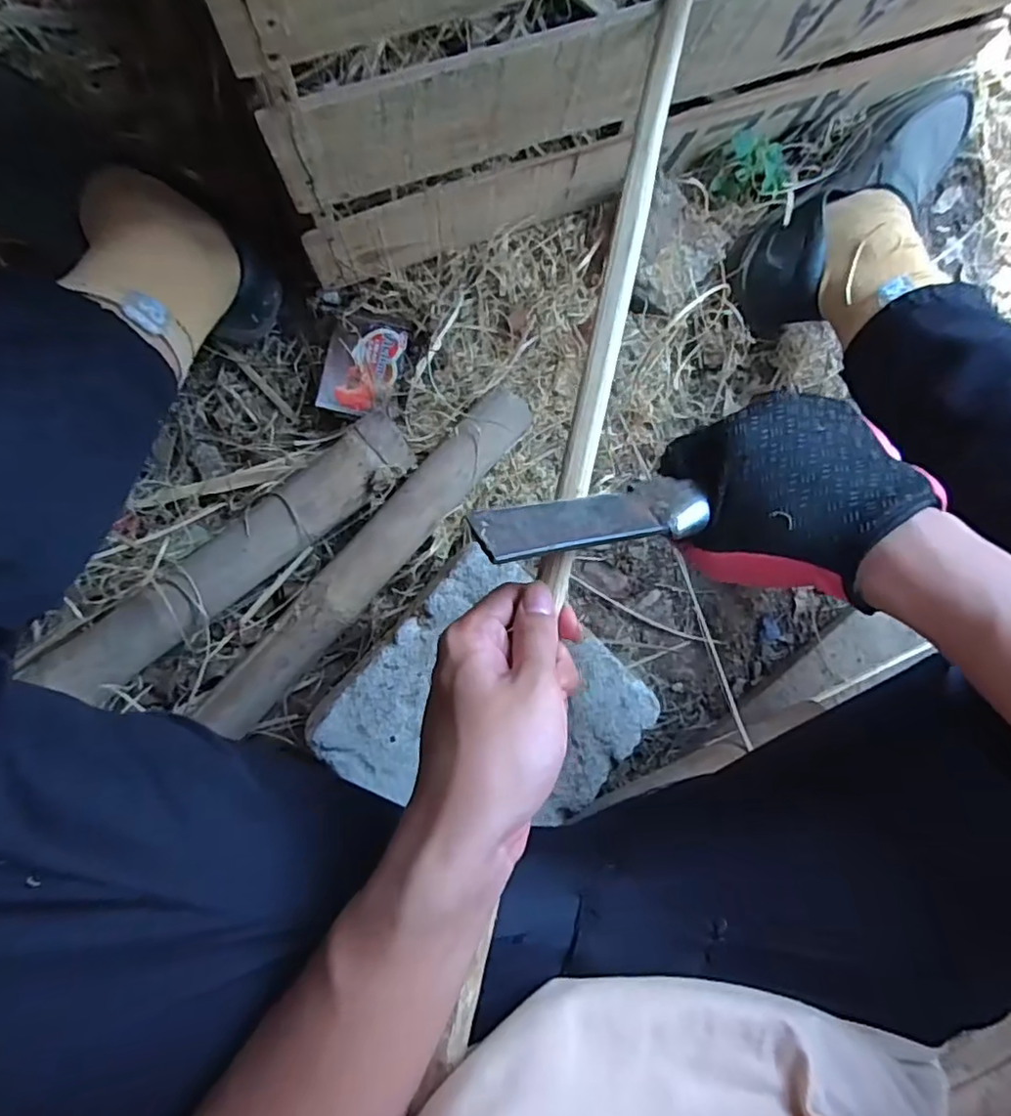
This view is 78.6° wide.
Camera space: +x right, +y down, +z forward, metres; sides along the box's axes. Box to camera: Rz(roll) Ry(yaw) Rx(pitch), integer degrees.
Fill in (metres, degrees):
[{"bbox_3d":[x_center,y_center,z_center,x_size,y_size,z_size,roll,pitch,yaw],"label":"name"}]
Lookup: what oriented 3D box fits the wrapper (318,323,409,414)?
[{"bbox_3d":[-0.124,-0.165,0.537,0.061,0.007,0.080,16,88,-5],"label":"wrapper"}]

